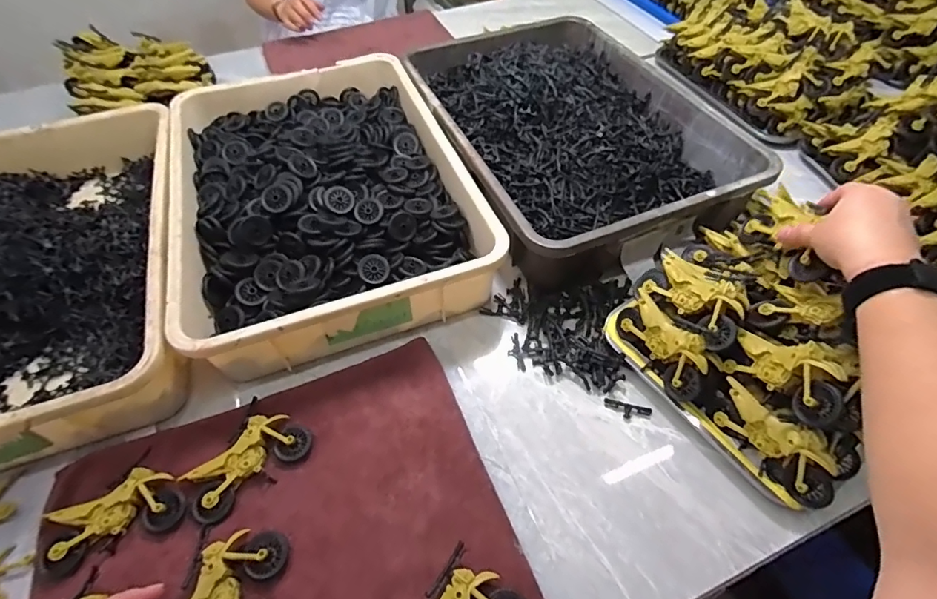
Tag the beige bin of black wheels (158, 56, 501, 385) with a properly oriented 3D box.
[{"bbox_3d":[-0.203,-0.159,0.645,0.357,0.080,0.509,-18,54,-12],"label":"beige bin of black wheels"}]

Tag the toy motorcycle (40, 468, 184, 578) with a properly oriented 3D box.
[{"bbox_3d":[-0.326,0.199,0.429,0.112,0.019,0.058,-21,55,-14],"label":"toy motorcycle"}]

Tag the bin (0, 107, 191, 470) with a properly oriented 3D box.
[{"bbox_3d":[-0.533,-0.043,0.567,0.351,0.090,0.515,-17,54,-11],"label":"bin"}]

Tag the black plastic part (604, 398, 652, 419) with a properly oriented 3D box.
[{"bbox_3d":[0.170,0.117,0.495,0.050,0.009,0.016,10,54,10],"label":"black plastic part"}]

